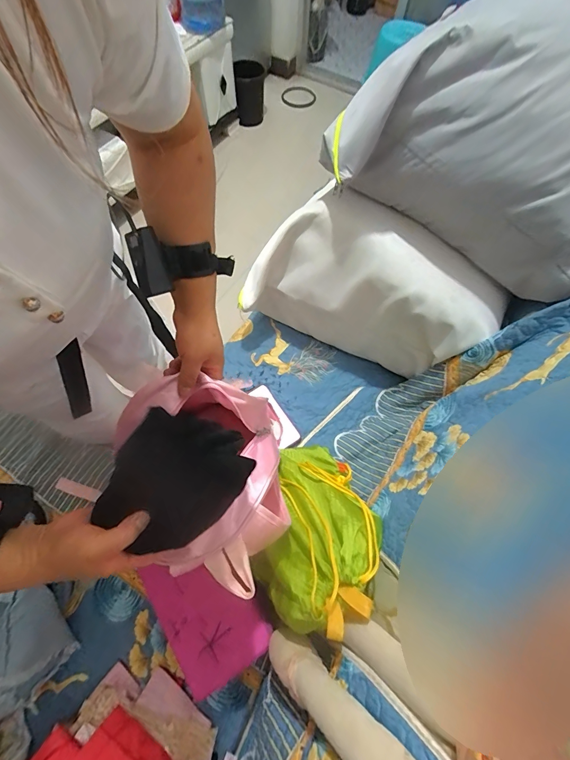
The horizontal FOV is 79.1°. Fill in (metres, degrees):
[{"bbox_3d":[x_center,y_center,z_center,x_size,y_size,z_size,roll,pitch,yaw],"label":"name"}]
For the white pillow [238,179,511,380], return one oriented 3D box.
[{"bbox_3d":[0.180,-0.187,0.798,0.512,0.306,0.213,22,66,8],"label":"white pillow"}]

